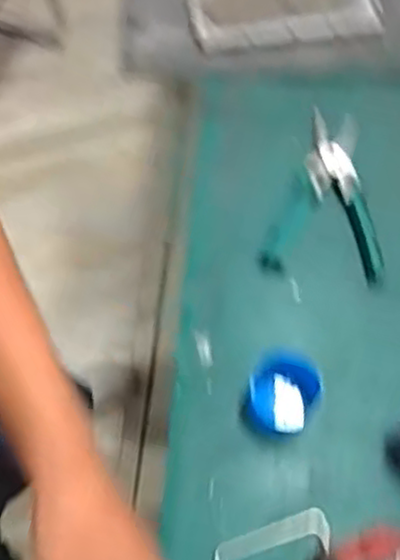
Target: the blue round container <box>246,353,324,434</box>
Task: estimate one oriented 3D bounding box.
[{"bbox_3d":[0.075,0.105,0.679,0.061,0.055,0.063,1,67,-2],"label":"blue round container"}]

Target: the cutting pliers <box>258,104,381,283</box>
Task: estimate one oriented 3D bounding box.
[{"bbox_3d":[0.138,-0.096,0.781,0.119,0.019,0.192,9,67,1],"label":"cutting pliers"}]

